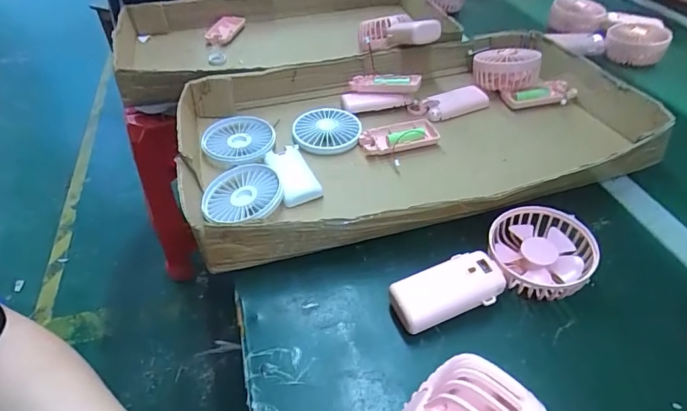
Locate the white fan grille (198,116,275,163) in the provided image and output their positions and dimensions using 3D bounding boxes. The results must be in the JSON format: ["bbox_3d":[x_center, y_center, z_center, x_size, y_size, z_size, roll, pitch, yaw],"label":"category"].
[{"bbox_3d":[-0.129,-0.084,0.542,0.083,0.007,0.086,12,46,15],"label":"white fan grille"}]

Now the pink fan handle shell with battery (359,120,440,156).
[{"bbox_3d":[0.069,-0.084,0.542,0.094,0.014,0.041,-14,45,-11],"label":"pink fan handle shell with battery"}]

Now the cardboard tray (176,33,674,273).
[{"bbox_3d":[0.081,-0.101,0.541,0.533,0.059,0.327,-13,45,-11],"label":"cardboard tray"}]

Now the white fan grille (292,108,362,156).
[{"bbox_3d":[-0.020,-0.096,0.558,0.083,0.017,0.080,-1,44,1],"label":"white fan grille"}]

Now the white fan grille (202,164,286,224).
[{"bbox_3d":[-0.106,-0.012,0.474,0.085,0.025,0.071,8,45,10],"label":"white fan grille"}]

